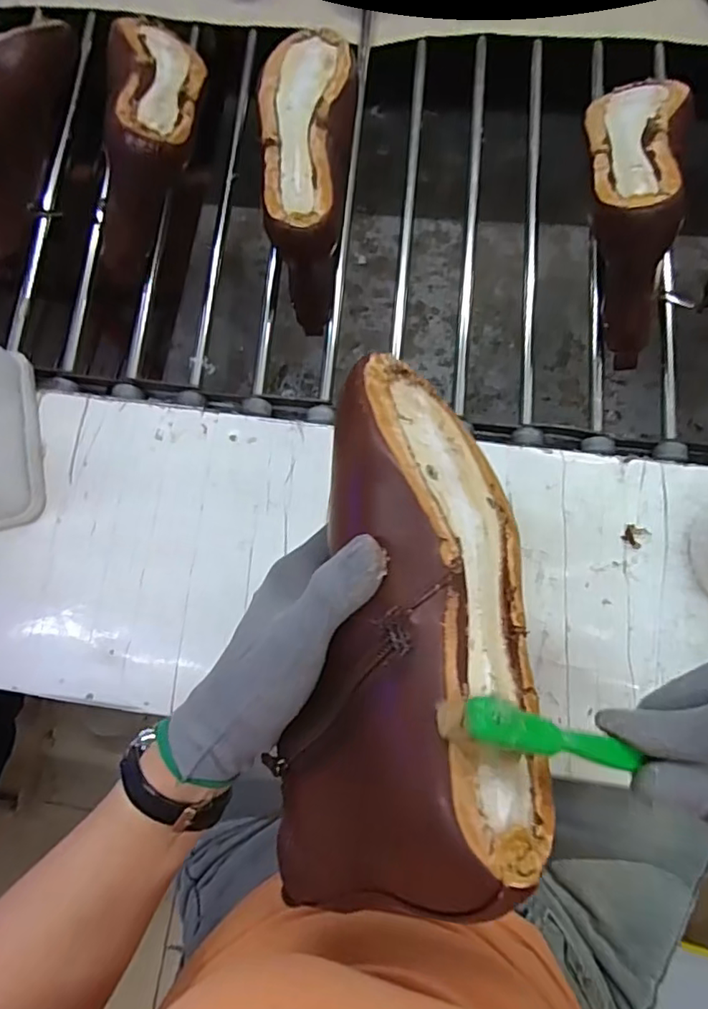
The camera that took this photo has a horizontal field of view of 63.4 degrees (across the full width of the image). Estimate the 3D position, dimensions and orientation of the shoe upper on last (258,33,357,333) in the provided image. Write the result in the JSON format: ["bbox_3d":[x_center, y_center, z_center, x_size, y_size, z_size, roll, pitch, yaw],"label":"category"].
[{"bbox_3d":[-0.041,-0.310,0.537,0.079,0.122,0.267,4,79,5],"label":"shoe upper on last"}]

